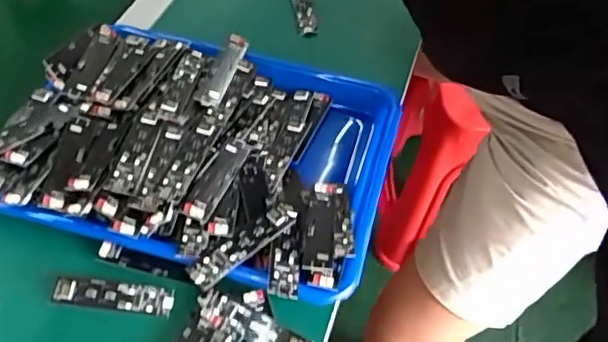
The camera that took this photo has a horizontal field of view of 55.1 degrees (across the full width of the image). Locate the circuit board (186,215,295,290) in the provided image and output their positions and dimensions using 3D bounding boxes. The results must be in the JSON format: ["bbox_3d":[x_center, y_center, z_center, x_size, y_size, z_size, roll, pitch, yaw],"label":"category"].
[{"bbox_3d":[-0.048,0.058,0.454,0.091,0.006,0.022,-33,60,-25],"label":"circuit board"}]

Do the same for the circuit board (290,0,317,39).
[{"bbox_3d":[-0.001,-0.189,0.688,0.023,0.007,0.080,-10,68,-10],"label":"circuit board"}]

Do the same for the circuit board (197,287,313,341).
[{"bbox_3d":[-0.040,0.117,0.437,0.091,0.010,0.025,21,54,14],"label":"circuit board"}]

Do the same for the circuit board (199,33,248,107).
[{"bbox_3d":[-0.077,-0.098,0.562,0.021,0.014,0.088,13,52,8],"label":"circuit board"}]

